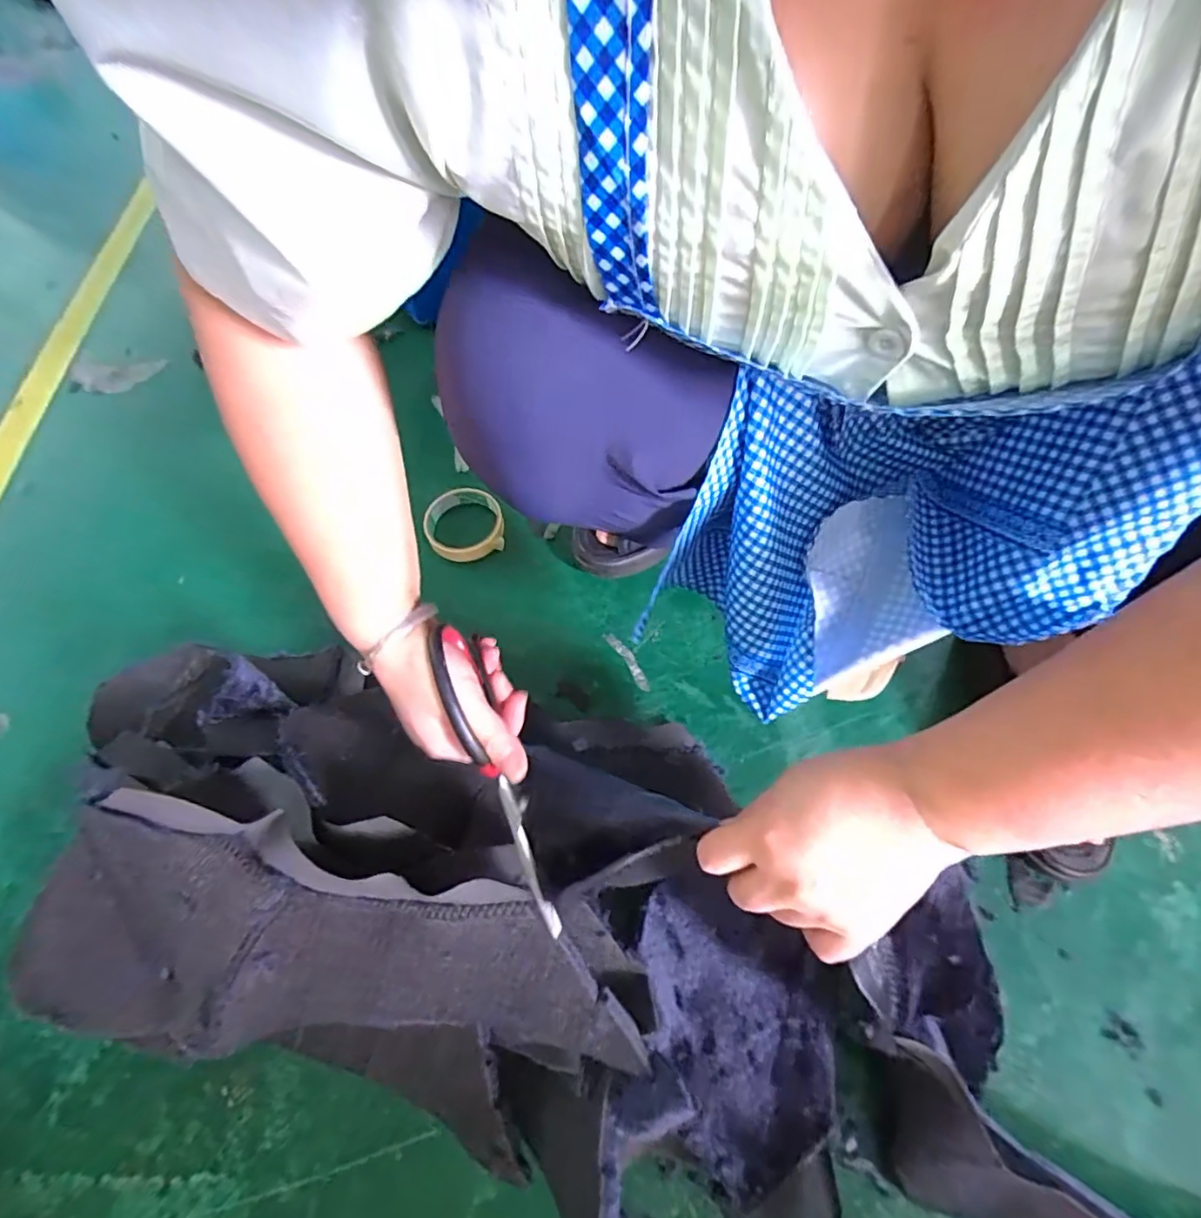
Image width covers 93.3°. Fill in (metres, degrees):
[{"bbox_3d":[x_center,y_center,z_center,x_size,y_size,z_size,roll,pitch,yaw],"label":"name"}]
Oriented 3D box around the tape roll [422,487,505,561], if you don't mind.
[{"bbox_3d":[-0.152,-0.094,0.633,0.084,0.023,0.088,-1,63,2],"label":"tape roll"}]

